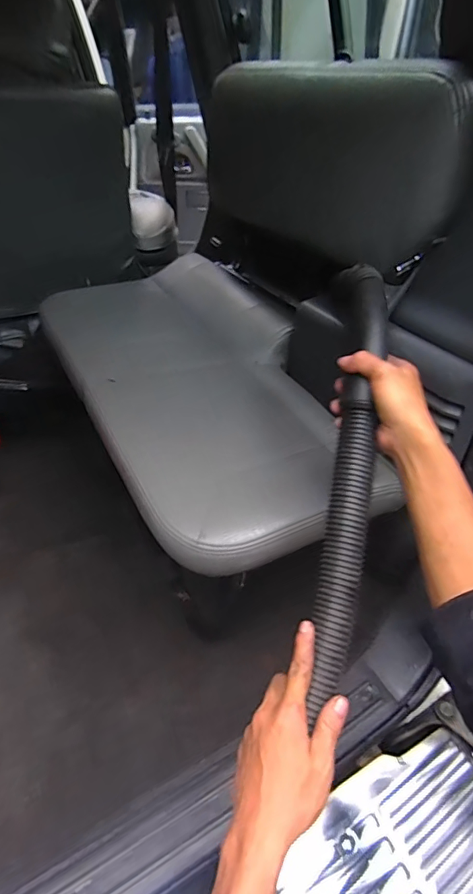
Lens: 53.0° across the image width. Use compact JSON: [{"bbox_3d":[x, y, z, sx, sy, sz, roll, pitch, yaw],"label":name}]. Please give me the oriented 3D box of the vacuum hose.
[{"bbox_3d":[0.114,-0.007,0.469,0.052,0.048,0.468,7,69,7],"label":"vacuum hose"}]

